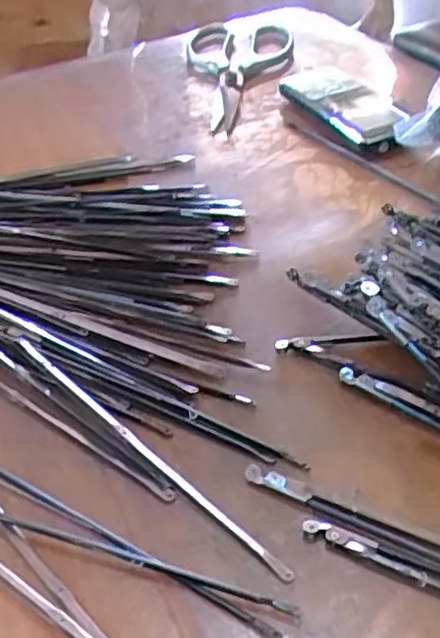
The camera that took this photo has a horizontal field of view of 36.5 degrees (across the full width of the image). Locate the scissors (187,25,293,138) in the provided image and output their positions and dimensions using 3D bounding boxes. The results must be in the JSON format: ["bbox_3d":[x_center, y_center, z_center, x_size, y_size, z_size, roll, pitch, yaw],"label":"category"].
[{"bbox_3d":[0.015,-0.222,0.585,0.094,0.017,0.216,1,42,6],"label":"scissors"}]

